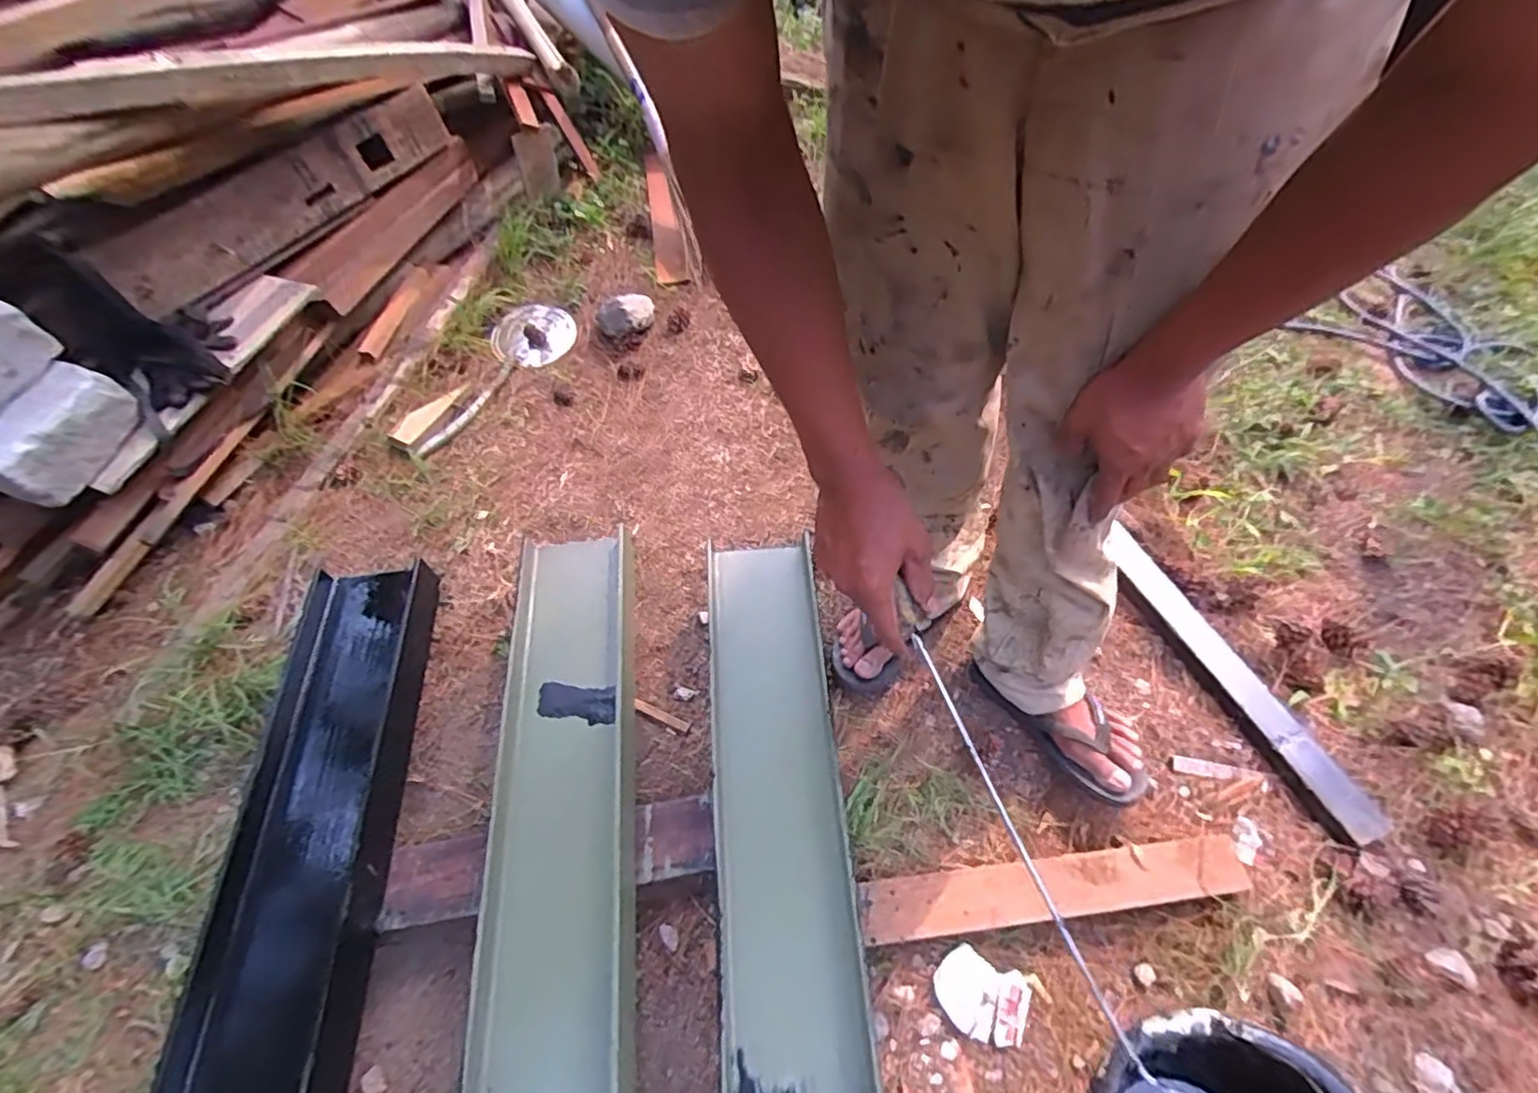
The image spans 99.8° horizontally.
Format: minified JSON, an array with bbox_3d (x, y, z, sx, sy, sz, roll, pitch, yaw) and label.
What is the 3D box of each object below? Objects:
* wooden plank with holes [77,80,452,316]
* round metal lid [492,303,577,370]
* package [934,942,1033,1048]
[{"bbox_3d":[-0.913,-0.689,1.245,0.102,0.150,0.725,22,63,18],"label":"wooden plank with holes"},{"bbox_3d":[-0.519,-0.465,1.426,0.178,0.029,0.178,-2,58,4],"label":"round metal lid"},{"bbox_3d":[0.235,0.498,0.718,0.101,0.013,0.077,21,62,17],"label":"package"}]

